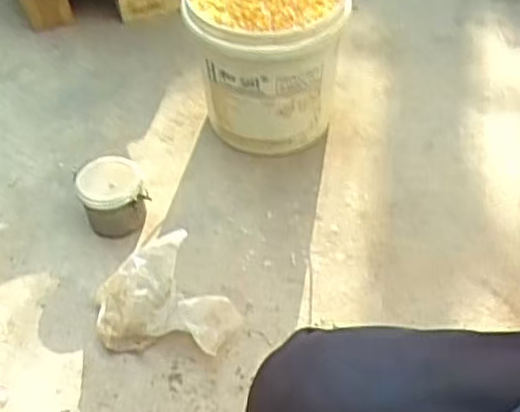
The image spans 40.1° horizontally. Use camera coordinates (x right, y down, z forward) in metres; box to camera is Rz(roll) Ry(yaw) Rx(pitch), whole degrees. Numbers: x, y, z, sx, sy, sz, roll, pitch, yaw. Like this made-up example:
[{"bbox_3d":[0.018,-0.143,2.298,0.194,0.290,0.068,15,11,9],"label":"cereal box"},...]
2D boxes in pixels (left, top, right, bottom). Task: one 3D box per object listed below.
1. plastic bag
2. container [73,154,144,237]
[{"bbox_3d":[-0.130,0.124,0.973,0.193,0.133,0.114,2,47,5],"label":"plastic bag"},{"bbox_3d":[-0.235,-0.019,1.136,0.097,0.109,0.102,-2,46,2],"label":"container"}]

